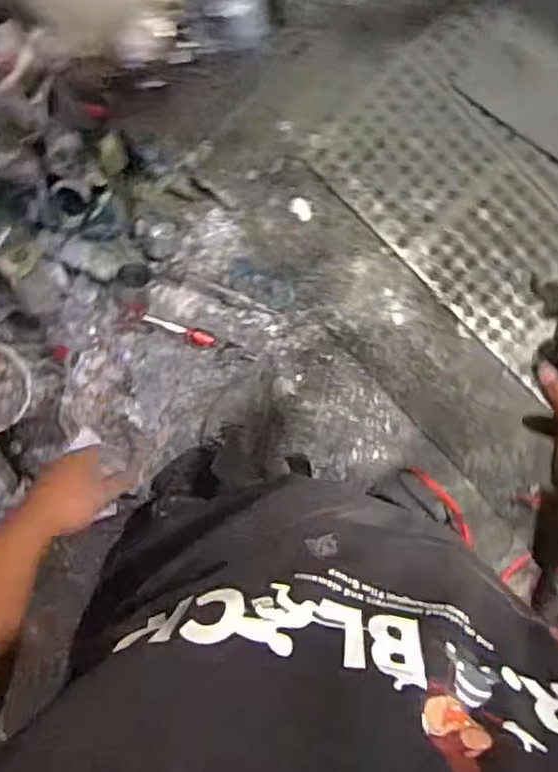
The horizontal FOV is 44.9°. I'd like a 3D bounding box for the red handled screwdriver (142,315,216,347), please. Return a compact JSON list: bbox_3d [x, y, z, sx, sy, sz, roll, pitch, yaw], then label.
[{"bbox_3d":[-0.207,-0.114,1.399,0.148,0.023,0.031,19,95,1],"label":"red handled screwdriver"}]

